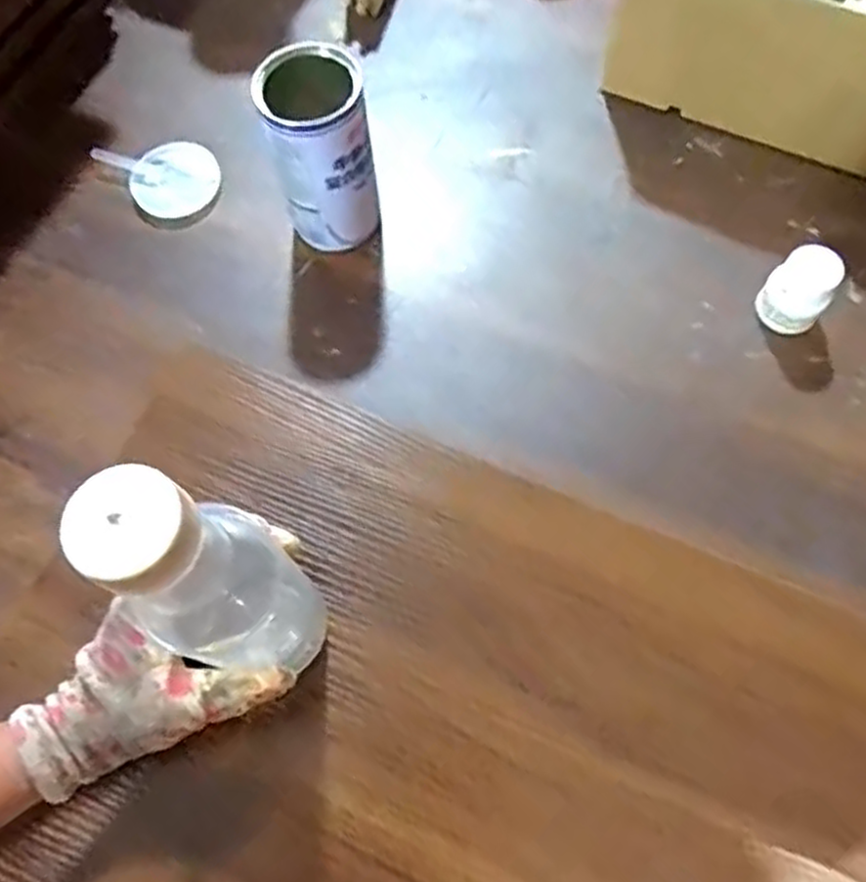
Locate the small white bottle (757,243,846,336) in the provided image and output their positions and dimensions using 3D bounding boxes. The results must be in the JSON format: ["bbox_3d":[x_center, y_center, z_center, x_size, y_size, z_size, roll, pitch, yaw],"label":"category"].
[{"bbox_3d":[0.236,-0.096,0.491,0.038,0.056,0.032,39,74,16],"label":"small white bottle"}]

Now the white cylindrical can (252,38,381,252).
[{"bbox_3d":[-0.072,-0.190,0.502,0.062,0.119,0.058,-1,68,2],"label":"white cylindrical can"}]

